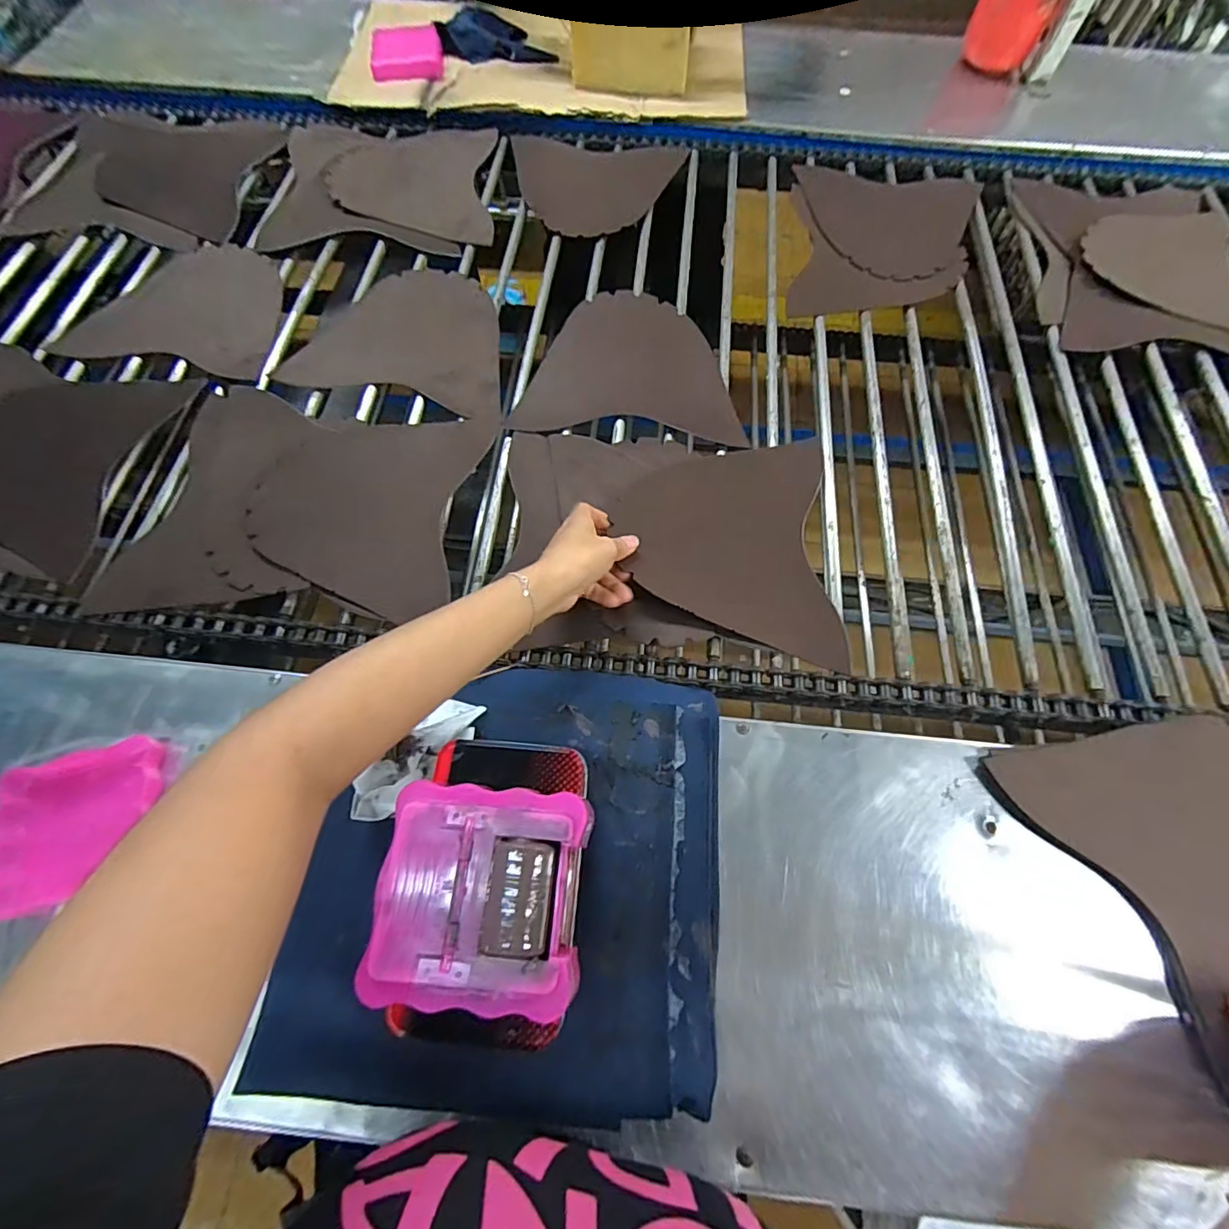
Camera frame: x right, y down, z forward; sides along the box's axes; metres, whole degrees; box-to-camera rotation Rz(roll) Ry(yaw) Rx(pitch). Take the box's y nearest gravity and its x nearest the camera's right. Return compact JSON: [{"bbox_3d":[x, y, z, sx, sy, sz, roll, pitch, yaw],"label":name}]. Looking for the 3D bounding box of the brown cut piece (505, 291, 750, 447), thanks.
[{"bbox_3d":[0.023,-0.294,0.639,0.244,0.009,0.211,4,70,0],"label":"brown cut piece"}]

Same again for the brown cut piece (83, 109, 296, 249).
[{"bbox_3d":[-0.642,-0.629,0.767,0.284,0.016,0.250,8,69,2],"label":"brown cut piece"}]

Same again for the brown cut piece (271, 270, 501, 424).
[{"bbox_3d":[-0.231,-0.335,0.654,0.243,0.008,0.215,12,68,4],"label":"brown cut piece"}]

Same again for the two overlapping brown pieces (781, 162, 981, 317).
[{"bbox_3d":[0.365,-0.505,0.735,0.245,0.012,0.304,8,67,4],"label":"two overlapping brown pieces"}]

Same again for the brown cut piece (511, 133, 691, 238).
[{"bbox_3d":[-0.028,-0.604,0.766,0.238,0.010,0.205,5,67,1],"label":"brown cut piece"}]

